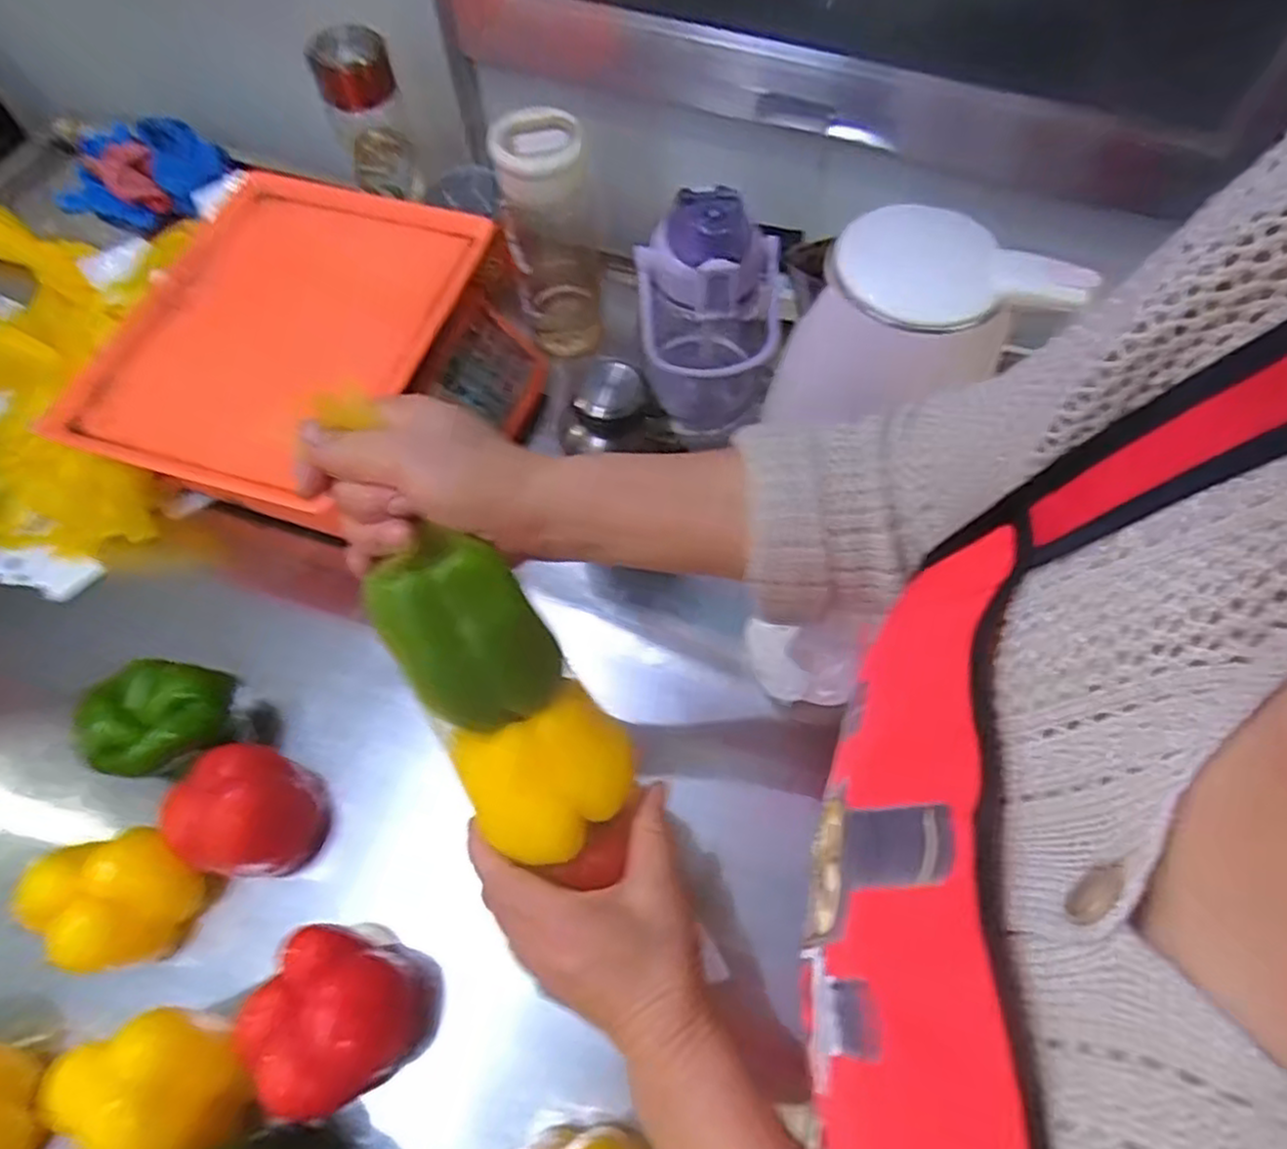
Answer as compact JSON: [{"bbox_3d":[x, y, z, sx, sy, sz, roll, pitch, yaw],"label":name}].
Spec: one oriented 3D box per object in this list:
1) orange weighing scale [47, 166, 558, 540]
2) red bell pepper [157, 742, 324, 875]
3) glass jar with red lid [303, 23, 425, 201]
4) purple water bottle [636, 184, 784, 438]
[{"bbox_3d":[-0.254,-0.173,0.613,0.291,0.105,0.315,18,65,10],"label":"orange weighing scale"},{"bbox_3d":[-0.254,0.153,0.469,0.069,0.074,0.077,18,65,10],"label":"red bell pepper"},{"bbox_3d":[-0.243,-0.405,0.643,0.065,0.121,0.062,-15,64,-6],"label":"glass jar with red lid"},{"bbox_3d":[0.052,-0.201,0.601,0.105,0.218,0.095,-5,63,-1],"label":"purple water bottle"}]

